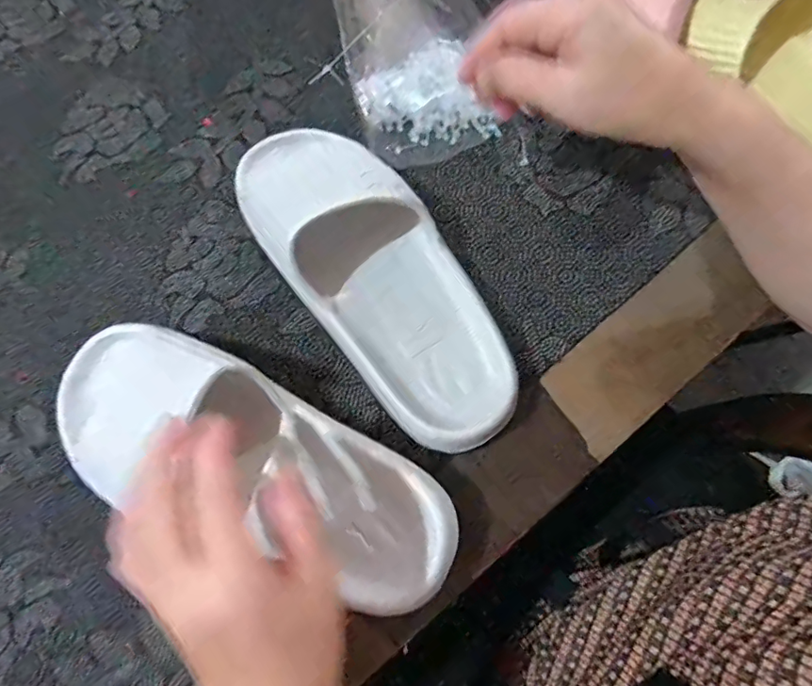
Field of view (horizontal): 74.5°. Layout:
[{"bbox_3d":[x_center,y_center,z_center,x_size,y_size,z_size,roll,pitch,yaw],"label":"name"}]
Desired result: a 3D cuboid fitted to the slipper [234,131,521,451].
[{"bbox_3d":[-0.023,-0.052,0.355,0.097,0.067,0.262,-36,75,-9],"label":"slipper"}]

